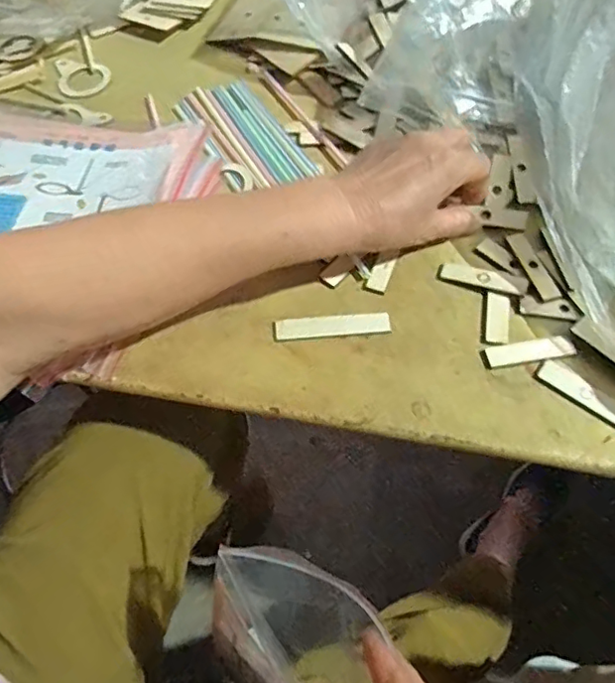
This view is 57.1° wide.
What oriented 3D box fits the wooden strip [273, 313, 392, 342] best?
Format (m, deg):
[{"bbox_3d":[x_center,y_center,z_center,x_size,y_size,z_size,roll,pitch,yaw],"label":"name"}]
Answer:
[{"bbox_3d":[0.017,-0.011,0.397,0.080,0.004,0.018,-5,61,0],"label":"wooden strip"}]

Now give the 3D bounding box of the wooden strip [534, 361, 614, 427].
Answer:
[{"bbox_3d":[0.179,0.034,0.366,0.062,0.006,0.016,36,68,20],"label":"wooden strip"}]

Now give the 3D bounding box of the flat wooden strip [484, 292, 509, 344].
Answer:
[{"bbox_3d":[0.133,-0.017,0.395,0.016,0.004,0.039,9,62,8],"label":"flat wooden strip"}]

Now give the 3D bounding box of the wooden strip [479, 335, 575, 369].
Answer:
[{"bbox_3d":[0.150,0.006,0.384,0.061,0.005,0.016,-9,61,-2],"label":"wooden strip"}]

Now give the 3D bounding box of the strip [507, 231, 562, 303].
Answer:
[{"bbox_3d":[0.165,-0.055,0.412,0.016,0.005,0.059,-15,62,-6],"label":"strip"}]

